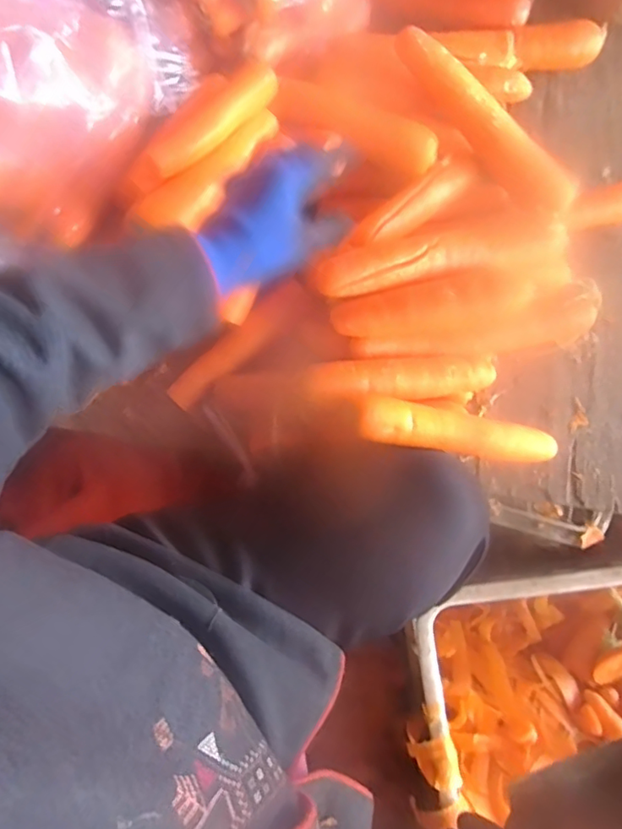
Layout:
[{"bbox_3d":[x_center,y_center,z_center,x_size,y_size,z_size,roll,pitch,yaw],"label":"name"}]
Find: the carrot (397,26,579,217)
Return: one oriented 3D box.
[{"bbox_3d":[0.177,-0.292,0.537,0.232,0.032,0.042,41,79,-10],"label":"carrot"}]

